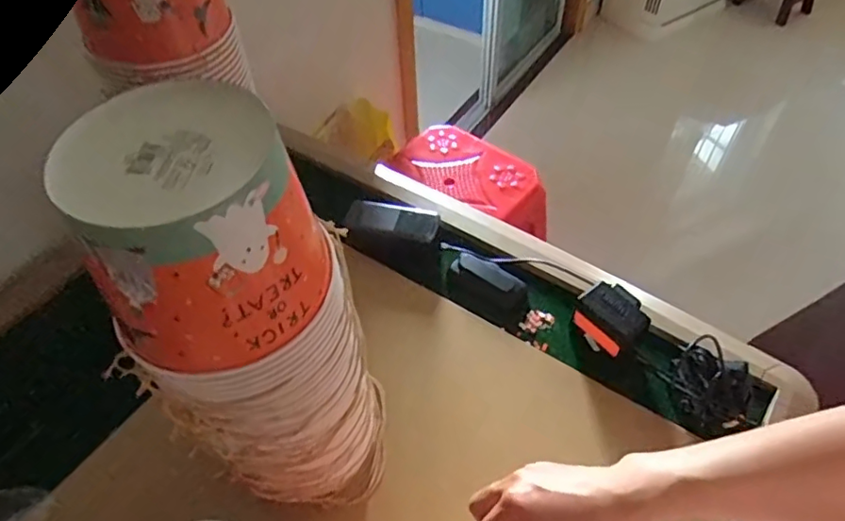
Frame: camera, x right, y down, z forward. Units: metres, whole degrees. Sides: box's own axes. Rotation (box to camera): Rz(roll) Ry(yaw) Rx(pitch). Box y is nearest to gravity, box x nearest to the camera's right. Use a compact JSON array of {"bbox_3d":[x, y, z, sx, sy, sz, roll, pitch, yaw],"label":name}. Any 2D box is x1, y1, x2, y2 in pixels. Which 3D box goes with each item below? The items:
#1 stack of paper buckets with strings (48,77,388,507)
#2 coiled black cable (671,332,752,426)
[{"bbox_3d":[-0.131,0.067,0.480,0.148,0.395,0.139,-15,52,-10],"label":"stack of paper buckets with strings"},{"bbox_3d":[0.313,0.131,0.621,0.080,0.042,0.068,37,61,27],"label":"coiled black cable"}]

